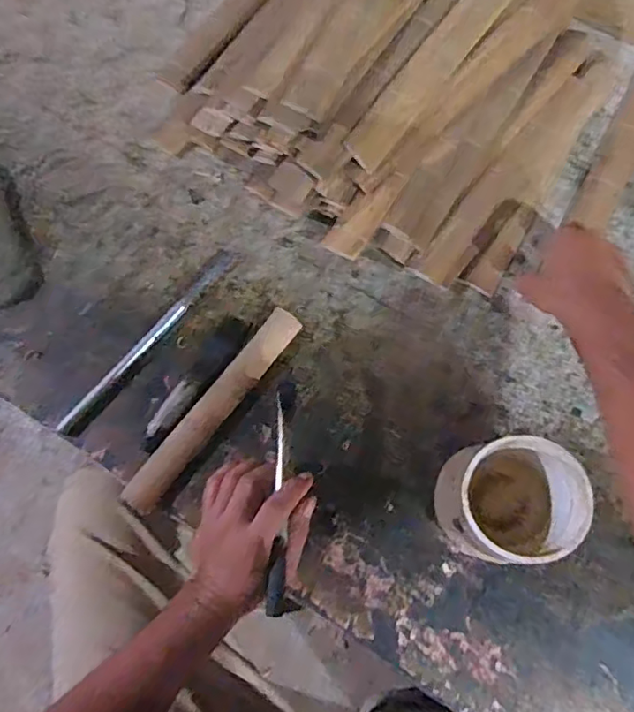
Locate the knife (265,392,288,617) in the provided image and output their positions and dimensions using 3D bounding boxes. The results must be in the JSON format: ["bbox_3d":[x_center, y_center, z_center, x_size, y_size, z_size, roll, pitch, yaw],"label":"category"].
[{"bbox_3d":[-0.034,0.123,0.480,0.013,0.009,0.179,1,79,-2],"label":"knife"}]

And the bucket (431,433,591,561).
[{"bbox_3d":[0.158,0.122,0.482,0.092,0.116,0.092,1,73,-2],"label":"bucket"}]

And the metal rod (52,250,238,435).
[{"bbox_3d":[-0.167,-0.018,0.579,0.020,0.009,0.244,36,75,9],"label":"metal rod"}]

